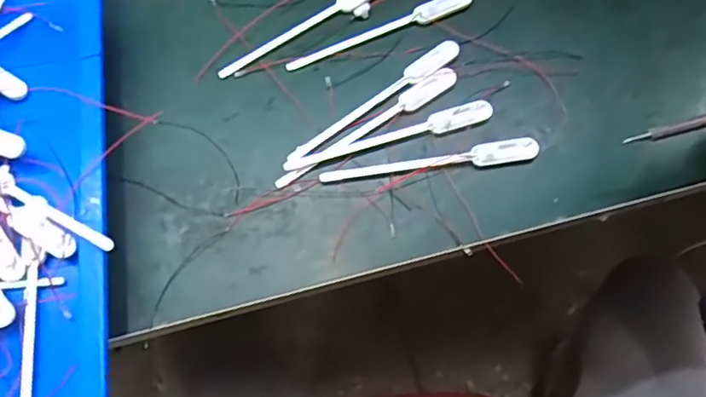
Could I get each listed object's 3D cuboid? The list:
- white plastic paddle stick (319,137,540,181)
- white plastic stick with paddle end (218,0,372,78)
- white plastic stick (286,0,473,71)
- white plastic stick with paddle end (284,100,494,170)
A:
[{"bbox_3d":[0.052,-0.025,0.404,0.146,0.007,0.016,-8,70,-4],"label":"white plastic paddle stick"},{"bbox_3d":[-0.034,-0.129,0.442,0.146,0.005,0.017,-31,74,-12],"label":"white plastic stick with paddle end"},{"bbox_3d":[0.021,-0.122,0.436,0.144,0.008,0.017,-24,72,-9],"label":"white plastic stick"},{"bbox_3d":[0.026,-0.042,0.408,0.145,0.008,0.017,-17,71,-7],"label":"white plastic stick with paddle end"}]

